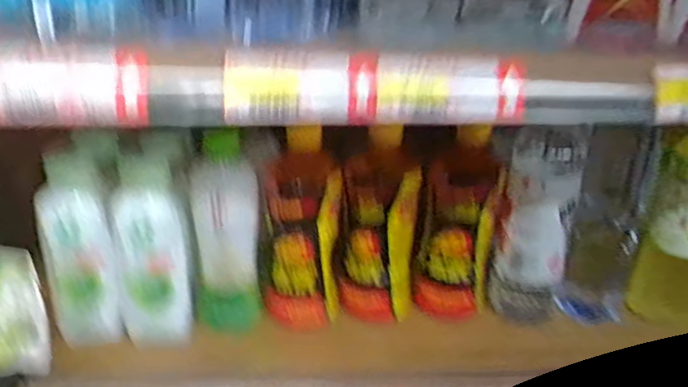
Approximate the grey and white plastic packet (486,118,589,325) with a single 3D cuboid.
[{"bbox_3d":[0.174,0.031,0.519,0.066,0.192,0.049,13,27,25],"label":"grey and white plastic packet"}]

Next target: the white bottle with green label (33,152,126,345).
[{"bbox_3d":[-0.230,0.049,0.496,0.056,0.157,0.065,-14,28,-29],"label":"white bottle with green label"}]

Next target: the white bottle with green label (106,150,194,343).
[{"bbox_3d":[-0.165,0.053,0.489,0.059,0.169,0.035,-5,25,-12],"label":"white bottle with green label"}]

